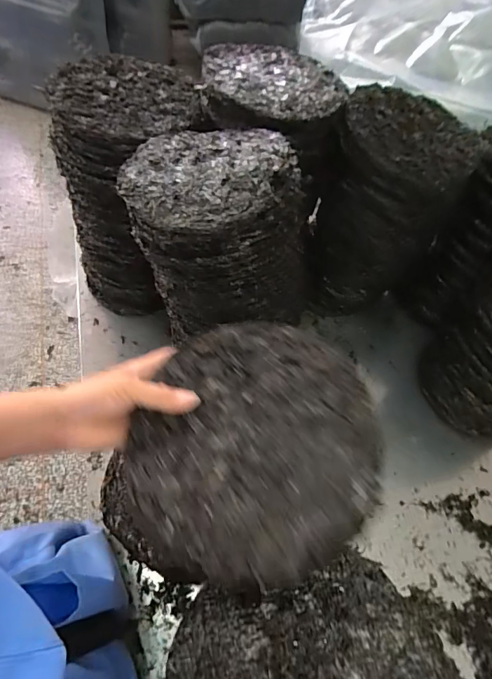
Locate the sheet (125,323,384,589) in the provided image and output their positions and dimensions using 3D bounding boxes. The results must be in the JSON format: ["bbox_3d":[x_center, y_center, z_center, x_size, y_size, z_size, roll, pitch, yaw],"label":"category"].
[{"bbox_3d":[0.004,0.075,0.321,0.189,0.009,0.197,-6,55,9],"label":"sheet"}]

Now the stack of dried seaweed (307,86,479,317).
[{"bbox_3d":[0.222,-0.202,0.715,0.193,0.356,0.161,21,57,9],"label":"stack of dried seaweed"}]

